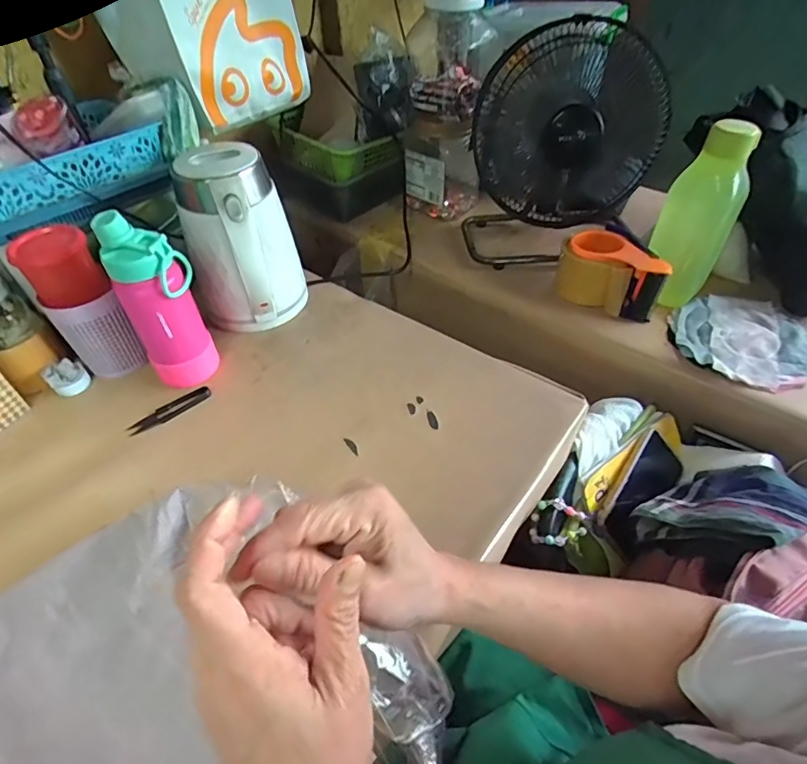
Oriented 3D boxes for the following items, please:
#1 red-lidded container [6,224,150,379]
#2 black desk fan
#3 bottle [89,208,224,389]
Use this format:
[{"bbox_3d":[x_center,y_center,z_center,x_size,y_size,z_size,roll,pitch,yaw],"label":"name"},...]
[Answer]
[{"bbox_3d":[-0.385,-0.088,0.599,0.076,0.172,0.092,-32,54,-26],"label":"red-lidded container"},{"bbox_3d":[0.257,-0.395,0.806,0.262,0.329,0.325,10,48,10],"label":"black desk fan"},{"bbox_3d":[-0.280,-0.084,0.570,0.065,0.207,0.063,3,47,4],"label":"bottle"}]

